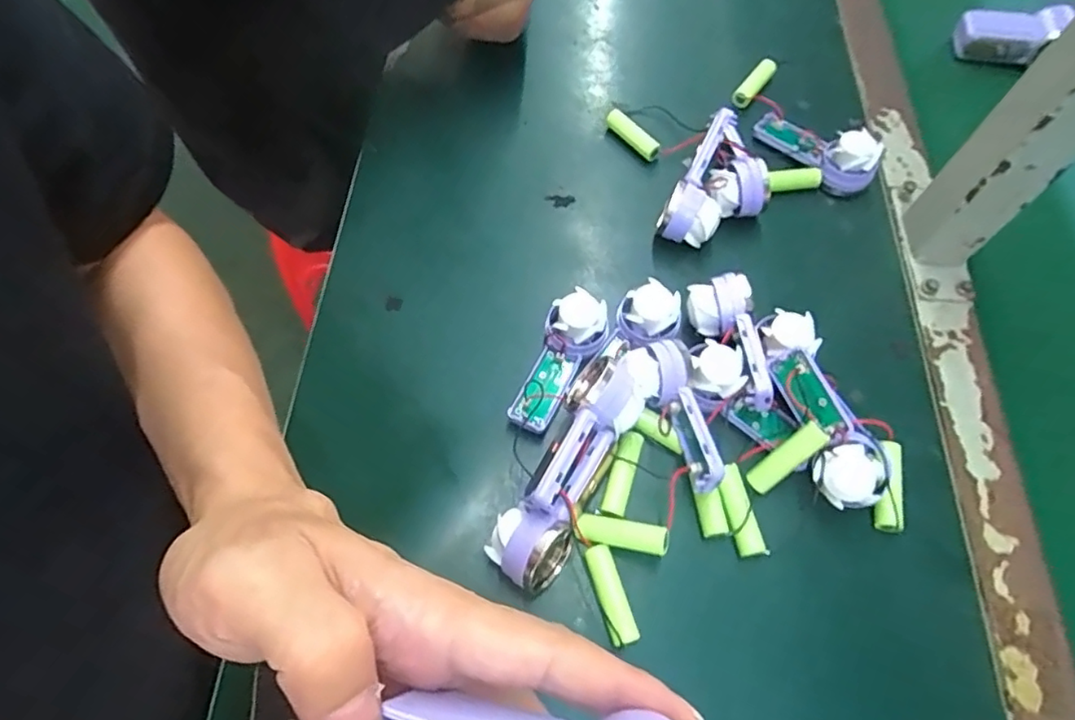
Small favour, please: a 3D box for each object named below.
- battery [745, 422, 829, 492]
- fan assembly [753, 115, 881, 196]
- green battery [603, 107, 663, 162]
[{"bbox_3d":[0.140,0.055,0.338,0.049,0.012,0.015,-49,68,22],"label":"battery"},{"bbox_3d":[0.210,-0.161,0.459,0.029,0.037,0.092,-38,57,-17],"label":"fan assembly"},{"bbox_3d":[0.075,-0.176,0.471,0.013,0.013,0.054,-37,70,-16],"label":"green battery"}]

